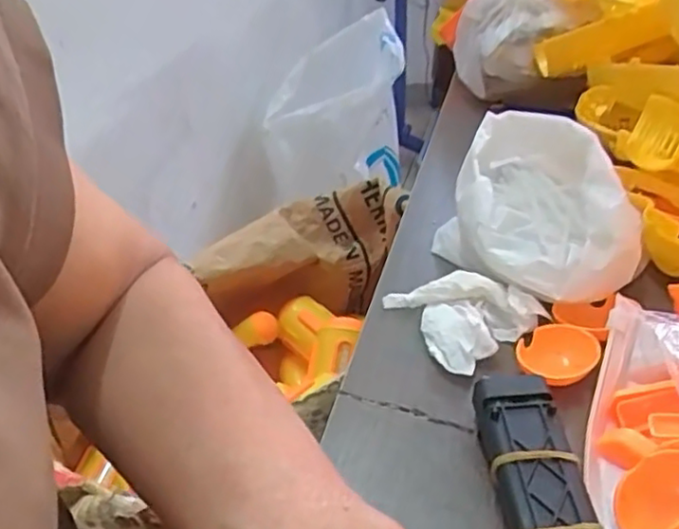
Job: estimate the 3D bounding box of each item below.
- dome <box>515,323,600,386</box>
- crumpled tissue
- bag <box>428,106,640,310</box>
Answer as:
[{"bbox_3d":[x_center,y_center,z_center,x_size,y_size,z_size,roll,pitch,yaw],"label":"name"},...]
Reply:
[{"bbox_3d":[0.110,0.046,0.339,0.036,0.015,0.033,-1,33,1],"label":"dome"},{"bbox_3d":[0.067,0.023,0.367,0.063,0.018,0.067,-18,37,-23],"label":"crumpled tissue"},{"bbox_3d":[0.116,-0.036,0.406,0.109,0.062,0.138,1,34,4],"label":"bag"}]

